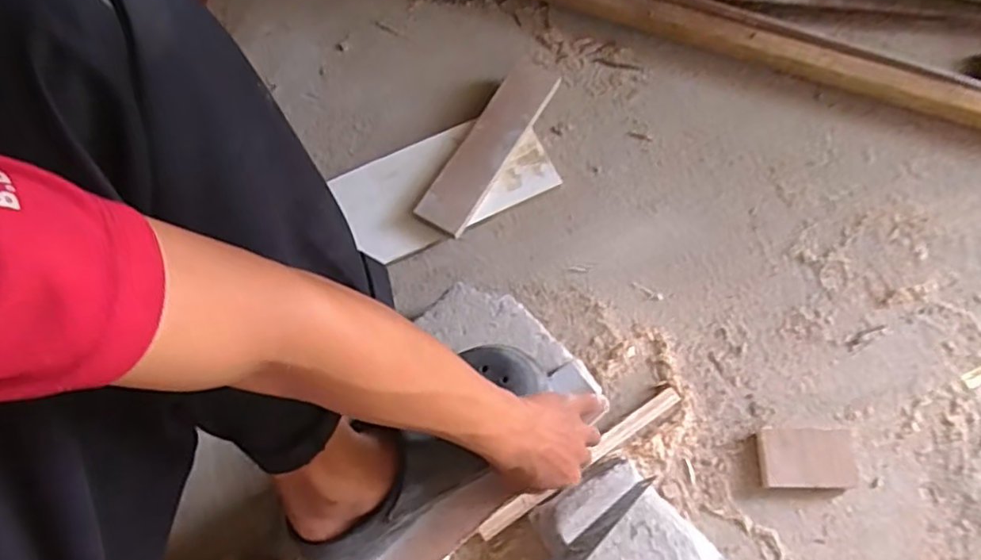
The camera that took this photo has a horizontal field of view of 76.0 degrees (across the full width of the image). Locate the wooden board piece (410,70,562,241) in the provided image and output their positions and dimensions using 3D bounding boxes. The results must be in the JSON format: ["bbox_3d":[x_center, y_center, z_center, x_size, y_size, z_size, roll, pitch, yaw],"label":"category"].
[{"bbox_3d":[0.001,-0.175,0.797,0.065,0.017,0.265,30,73,6],"label":"wooden board piece"}]

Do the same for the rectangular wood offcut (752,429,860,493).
[{"bbox_3d":[0.344,0.195,0.683,0.103,0.015,0.063,1,72,2],"label":"rectangular wood offcut"}]

